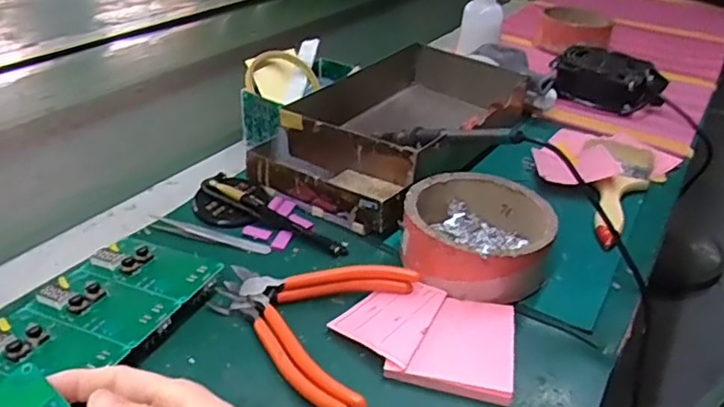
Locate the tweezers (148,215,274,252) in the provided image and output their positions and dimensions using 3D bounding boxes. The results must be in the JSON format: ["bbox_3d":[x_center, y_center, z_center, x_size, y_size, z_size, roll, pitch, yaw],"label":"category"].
[{"bbox_3d":[-0.132,0.026,0.518,0.106,0.008,0.016,11,33,9],"label":"tweezers"}]

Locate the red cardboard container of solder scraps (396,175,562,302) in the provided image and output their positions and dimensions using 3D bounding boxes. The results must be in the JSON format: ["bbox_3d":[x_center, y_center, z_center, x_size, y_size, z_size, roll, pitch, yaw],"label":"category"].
[{"bbox_3d":[0.096,0.023,0.501,0.117,0.048,0.124,13,34,13],"label":"red cardboard container of solder scraps"}]

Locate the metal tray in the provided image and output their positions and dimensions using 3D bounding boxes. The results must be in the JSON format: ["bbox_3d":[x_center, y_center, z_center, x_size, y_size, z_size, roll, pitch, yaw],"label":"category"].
[{"bbox_3d":[0.044,-0.086,0.659,0.178,0.077,0.330,22,37,25],"label":"metal tray"}]

